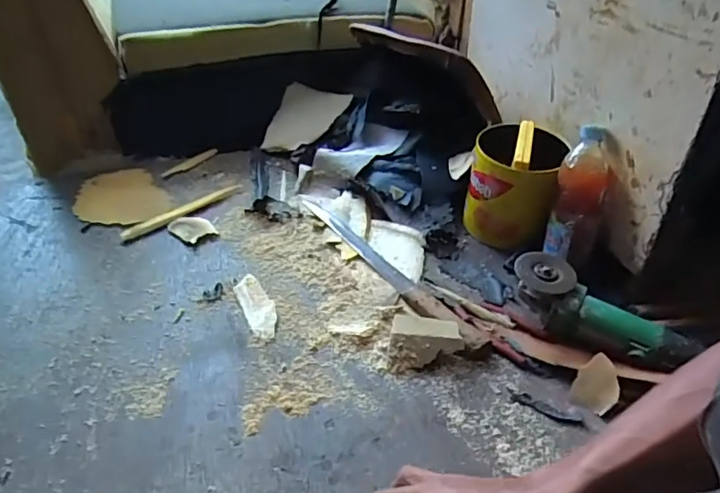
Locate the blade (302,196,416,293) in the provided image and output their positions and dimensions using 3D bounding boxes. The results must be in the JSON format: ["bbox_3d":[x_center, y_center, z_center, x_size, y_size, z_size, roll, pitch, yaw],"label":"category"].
[{"bbox_3d":[-0.008,-0.014,0.900,0.038,0.012,0.309,-24,47,-26],"label":"blade"}]

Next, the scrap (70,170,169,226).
[{"bbox_3d":[-0.449,-0.093,0.985,0.145,0.021,0.197,-28,49,-29],"label":"scrap"}]

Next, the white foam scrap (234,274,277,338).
[{"bbox_3d":[-0.152,0.083,0.778,0.041,0.011,0.130,-18,45,-21],"label":"white foam scrap"}]

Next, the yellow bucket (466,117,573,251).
[{"bbox_3d":[0.258,-0.105,0.895,0.139,0.159,0.178,16,43,16],"label":"yellow bucket"}]

